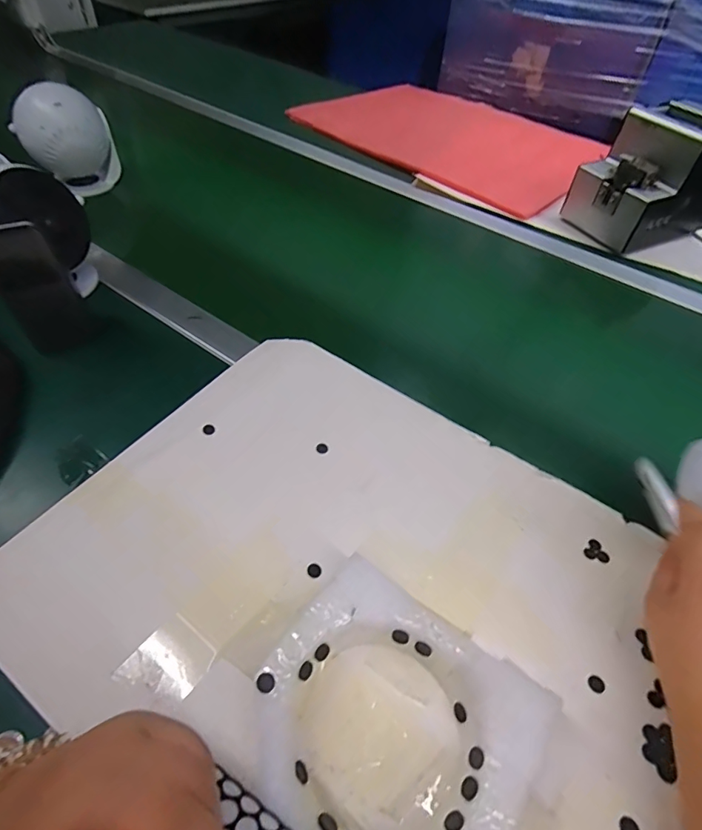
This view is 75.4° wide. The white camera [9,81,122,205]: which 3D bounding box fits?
[{"bbox_3d":[-0.381,-0.362,0.616,0.114,0.126,0.088,-19,55,-20],"label":"white camera"}]

